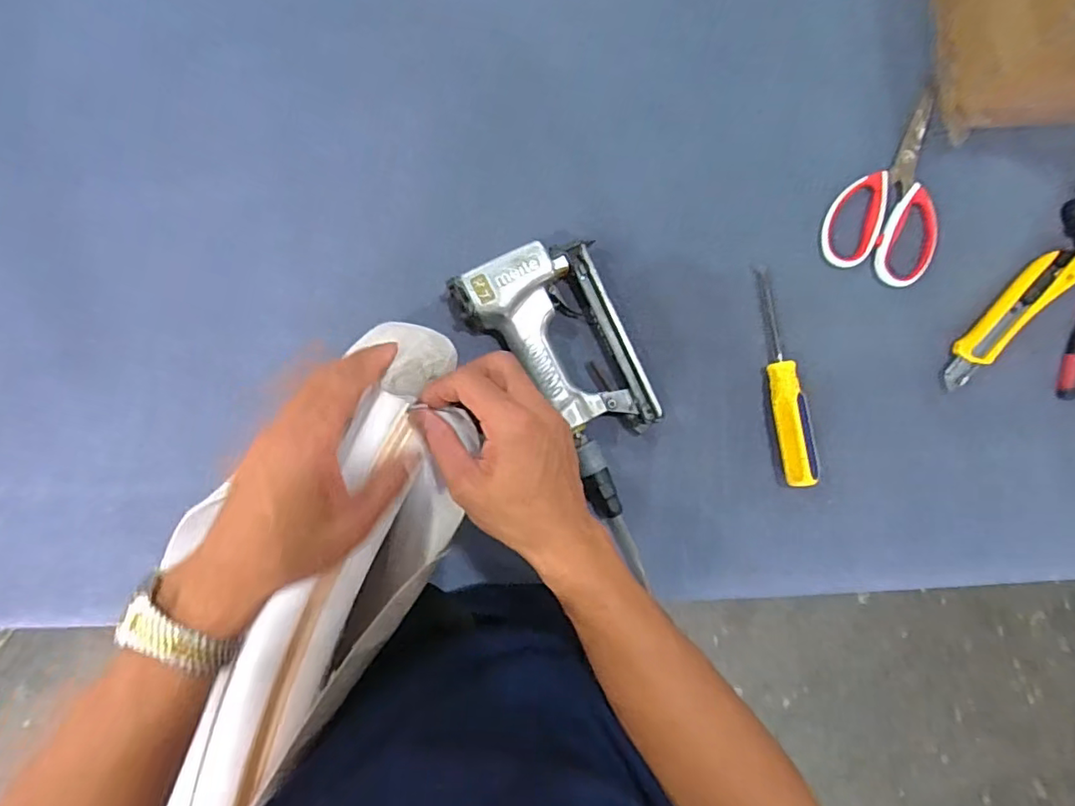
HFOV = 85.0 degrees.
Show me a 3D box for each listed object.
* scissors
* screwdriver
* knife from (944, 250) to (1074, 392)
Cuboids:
[{"bbox_3d":[0.337,-0.198,0.542,0.099,0.013,0.176,26,89,1],"label":"scissors"},{"bbox_3d":[0.224,-0.022,0.531,0.029,0.025,0.195,-11,88,0],"label":"screwdriver"},{"bbox_3d":[0.435,-0.082,0.539,0.037,0.013,0.167,44,89,1],"label":"knife"}]

